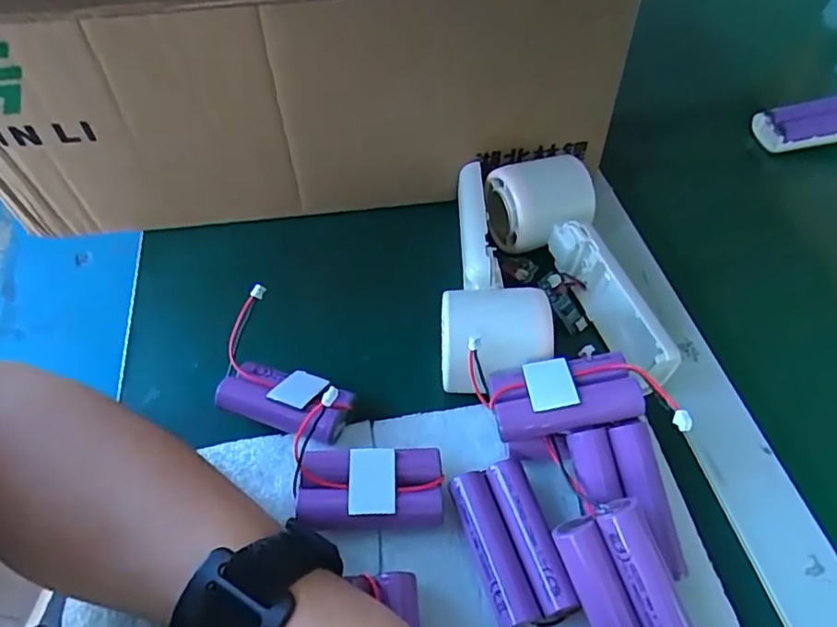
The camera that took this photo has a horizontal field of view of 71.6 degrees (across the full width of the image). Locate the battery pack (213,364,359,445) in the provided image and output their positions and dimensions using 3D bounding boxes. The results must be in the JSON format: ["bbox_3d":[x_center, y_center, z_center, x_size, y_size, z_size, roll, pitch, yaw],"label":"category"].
[{"bbox_3d":[-0.068,0.044,0.303,0.066,0.018,0.034,17,53,14],"label":"battery pack"}]

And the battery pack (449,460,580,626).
[{"bbox_3d":[0.040,0.102,0.256,0.034,0.023,0.065,-15,52,-12],"label":"battery pack"}]

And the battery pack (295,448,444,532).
[{"bbox_3d":[-0.022,0.083,0.270,0.065,0.023,0.033,-4,51,-3],"label":"battery pack"}]

